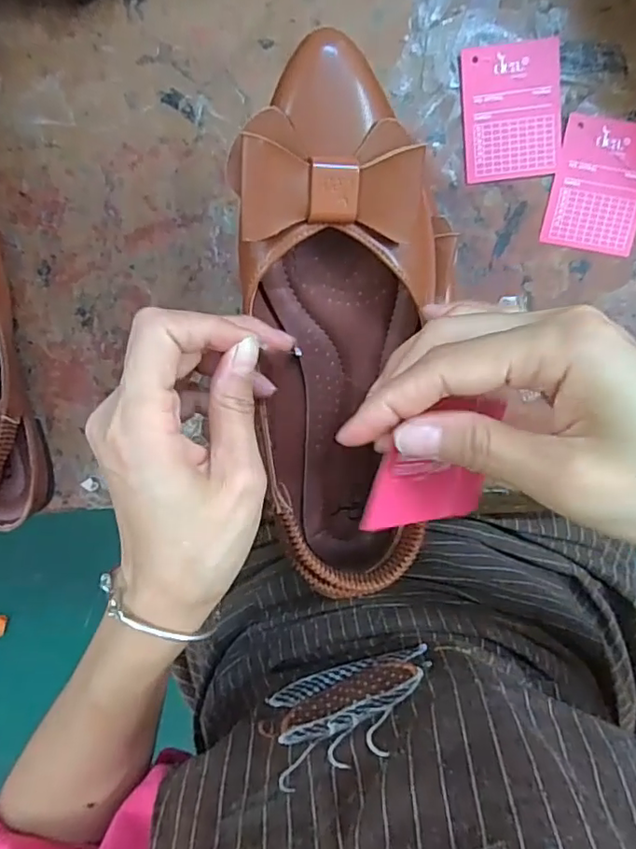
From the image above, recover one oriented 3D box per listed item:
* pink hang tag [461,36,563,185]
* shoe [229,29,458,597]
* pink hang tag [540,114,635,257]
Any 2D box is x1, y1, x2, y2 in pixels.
[{"bbox_3d":[0.115,-0.184,0.327,0.056,0.004,0.073,-5,102,5],"label":"pink hang tag"},{"bbox_3d":[0.014,-0.031,0.259,0.088,0.063,0.244,0,115,2],"label":"shoe"},{"bbox_3d":[0.169,-0.143,0.332,0.056,0.004,0.074,10,99,1],"label":"pink hang tag"}]

